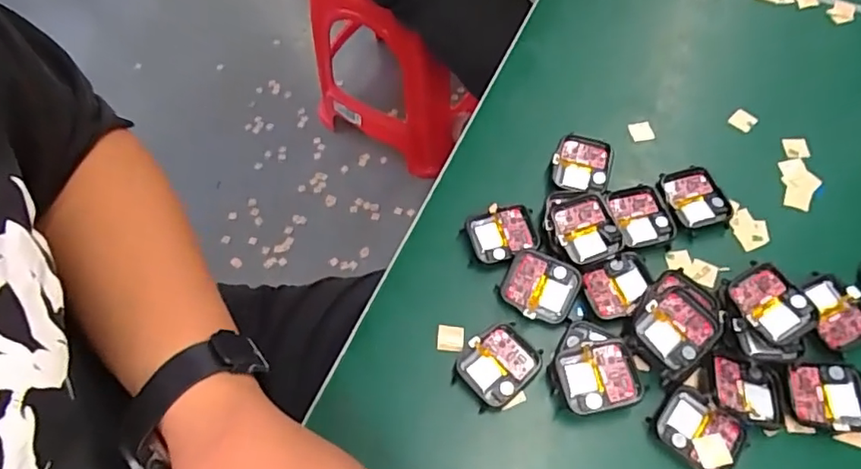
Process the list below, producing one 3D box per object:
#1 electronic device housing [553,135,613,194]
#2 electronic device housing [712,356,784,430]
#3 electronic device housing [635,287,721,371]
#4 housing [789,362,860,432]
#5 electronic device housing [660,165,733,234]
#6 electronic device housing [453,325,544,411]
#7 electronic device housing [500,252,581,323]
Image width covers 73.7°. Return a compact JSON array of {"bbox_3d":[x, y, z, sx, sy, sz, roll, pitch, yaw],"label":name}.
[{"bbox_3d":[0.103,-0.046,0.391,0.038,0.014,0.043,11,64,7],"label":"electronic device housing"},{"bbox_3d":[0.174,0.086,0.313,0.040,0.014,0.035,11,64,7],"label":"electronic device housing"},{"bbox_3d":[0.138,0.050,0.319,0.044,0.006,0.038,-32,73,-11],"label":"electronic device housing"},{"bbox_3d":[0.219,0.089,0.316,0.040,0.006,0.035,3,63,3],"label":"housing"},{"bbox_3d":[0.175,-0.024,0.378,0.038,0.007,0.044,-10,63,-4],"label":"electronic device housing"},{"bbox_3d":[0.039,0.076,0.333,0.045,0.012,0.038,-39,68,-17],"label":"electronic device housing"},{"bbox_3d":[0.066,0.032,0.347,0.043,0.010,0.037,22,90,12],"label":"electronic device housing"}]

